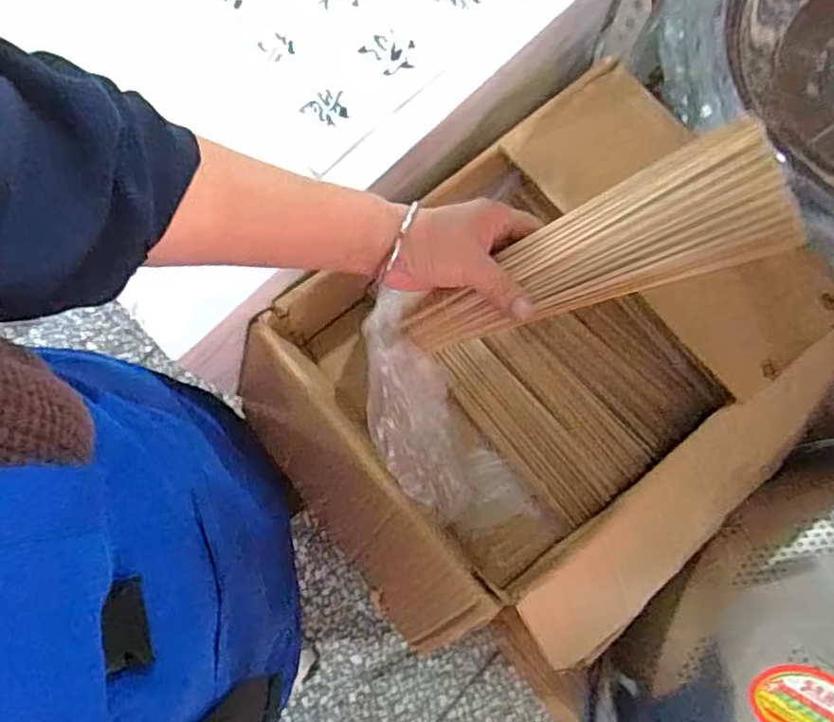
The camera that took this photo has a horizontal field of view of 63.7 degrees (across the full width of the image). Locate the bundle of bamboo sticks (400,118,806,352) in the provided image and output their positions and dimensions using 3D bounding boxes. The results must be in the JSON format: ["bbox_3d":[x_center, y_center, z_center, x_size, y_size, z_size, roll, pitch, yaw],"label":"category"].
[{"bbox_3d":[0.104,-0.064,0.450,0.258,0.021,0.073,-22,77,29],"label":"bundle of bamboo sticks"}]

